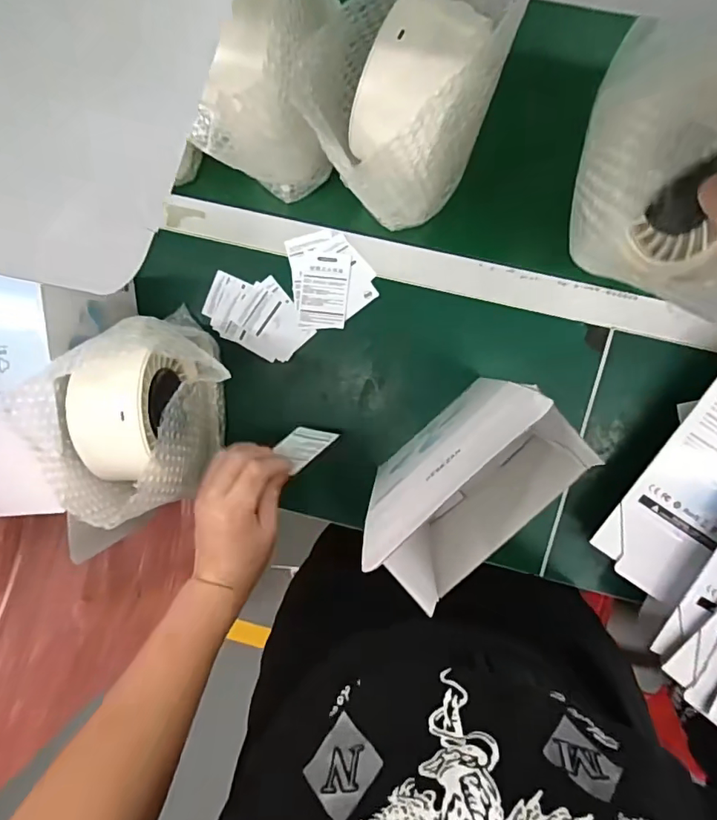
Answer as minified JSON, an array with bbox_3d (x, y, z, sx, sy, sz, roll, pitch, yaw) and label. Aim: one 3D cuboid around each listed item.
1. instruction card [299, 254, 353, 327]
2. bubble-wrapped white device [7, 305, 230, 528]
[{"bbox_3d":[-0.039,-0.139,0.587,0.055,0.004,0.083,7,97,5],"label":"instruction card"},{"bbox_3d":[-0.211,-0.008,0.509,0.131,0.216,0.164,22,98,3],"label":"bubble-wrapped white device"}]

